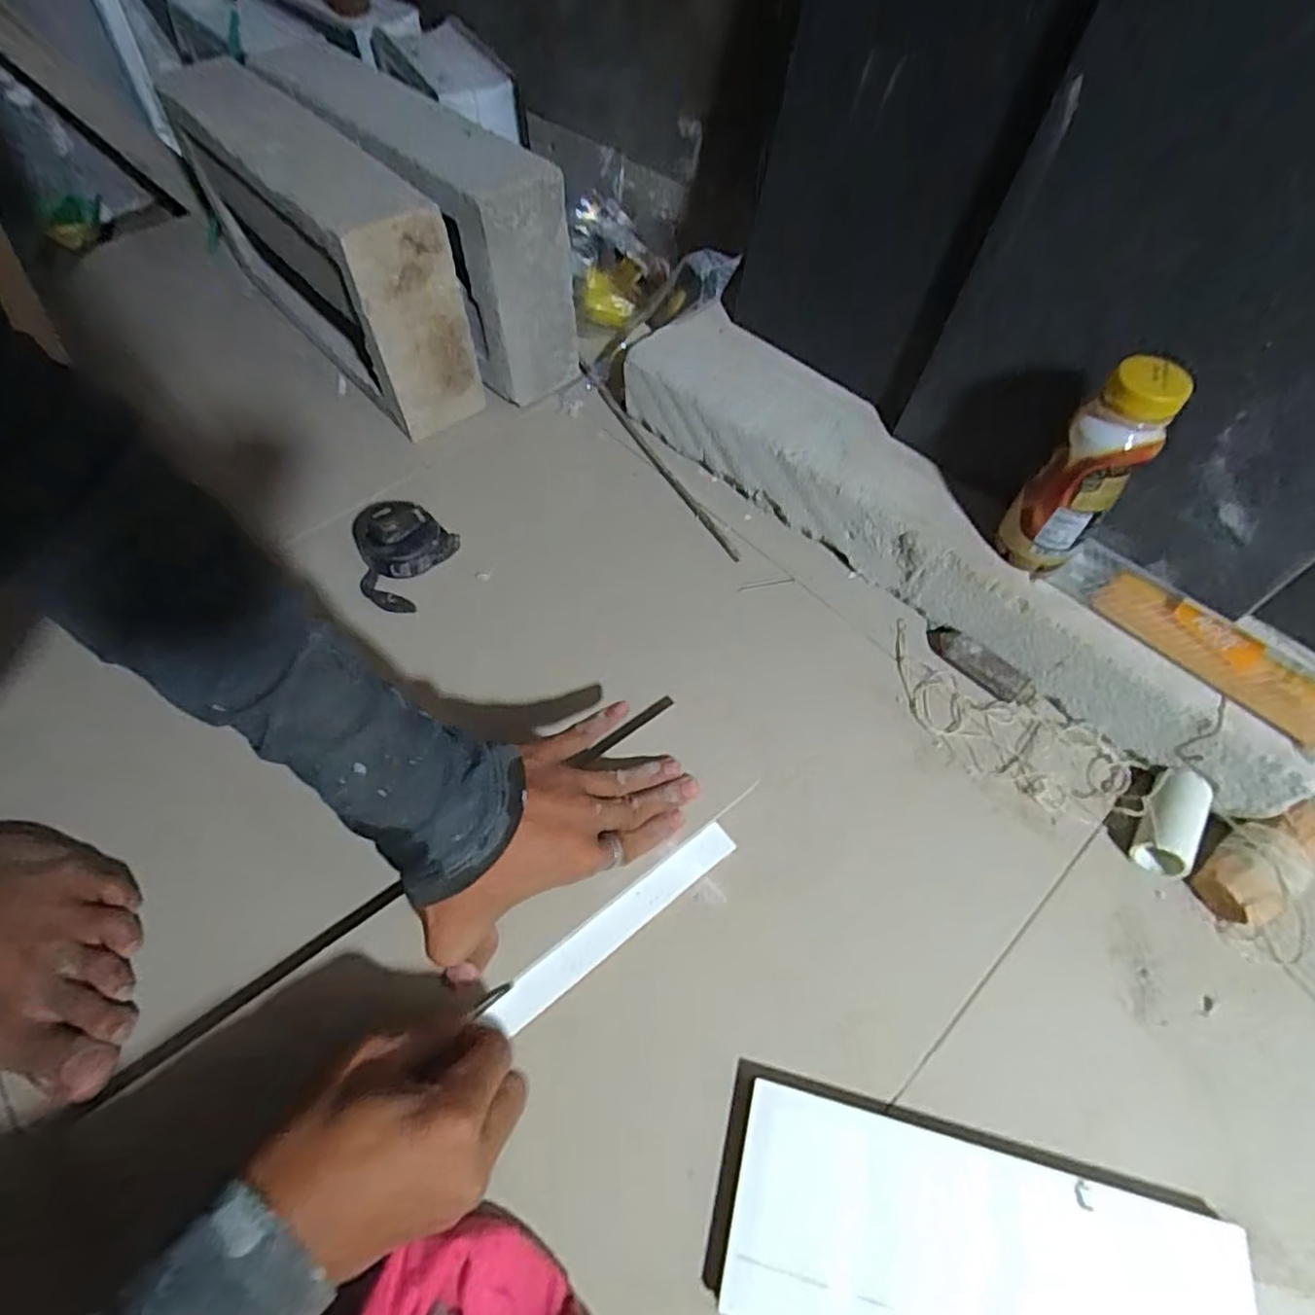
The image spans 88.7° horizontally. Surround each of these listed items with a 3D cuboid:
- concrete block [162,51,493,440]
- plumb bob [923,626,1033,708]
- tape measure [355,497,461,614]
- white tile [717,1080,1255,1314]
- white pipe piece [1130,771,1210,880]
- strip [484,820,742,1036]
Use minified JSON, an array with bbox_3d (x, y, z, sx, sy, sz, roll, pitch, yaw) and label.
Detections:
[{"bbox_3d":[-0.318,-0.388,0.646,0.086,0.210,0.357,-38,66,-21],"label":"concrete block"},{"bbox_3d":[0.247,0.003,0.515,0.025,0.025,0.086,-37,66,-21],"label":"plumb bob"},{"bbox_3d":[-0.217,-0.086,0.553,0.072,0.040,0.084,20,60,11],"label":"tape measure"},{"bbox_3d":[0.161,0.303,0.334,0.244,0.014,0.102,13,59,7],"label":"white tile"},{"bbox_3d":[0.341,0.108,0.448,0.033,0.030,0.066,27,69,28],"label":"white pipe piece"},{"bbox_3d":[-0.022,0.162,0.414,0.169,0.013,0.025,-34,65,-21],"label":"strip"}]

